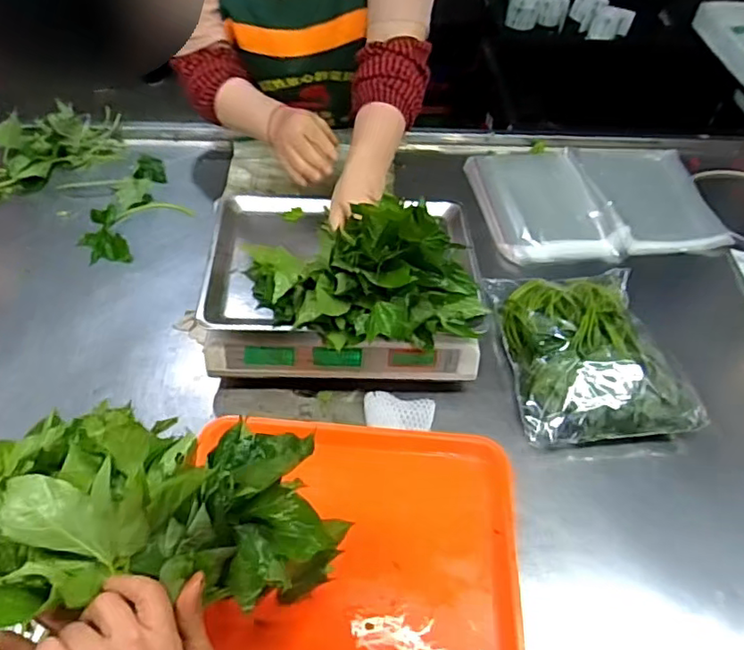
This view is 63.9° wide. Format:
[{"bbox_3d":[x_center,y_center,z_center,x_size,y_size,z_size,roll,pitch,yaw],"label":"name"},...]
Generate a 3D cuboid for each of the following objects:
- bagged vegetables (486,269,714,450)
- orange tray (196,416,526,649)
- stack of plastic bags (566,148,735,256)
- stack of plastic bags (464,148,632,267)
[{"bbox_3d":[0.289,0.030,0.795,0.211,0.088,0.254,2,55,-5],"label":"bagged vegetables"},{"bbox_3d":[-0.018,0.199,0.536,0.290,0.031,0.232,6,54,-2],"label":"orange tray"},{"bbox_3d":[0.426,-0.208,0.935,0.166,0.043,0.239,0,55,-5],"label":"stack of plastic bags"},{"bbox_3d":[0.285,-0.207,1.012,0.196,0.024,0.287,-13,52,2],"label":"stack of plastic bags"}]

